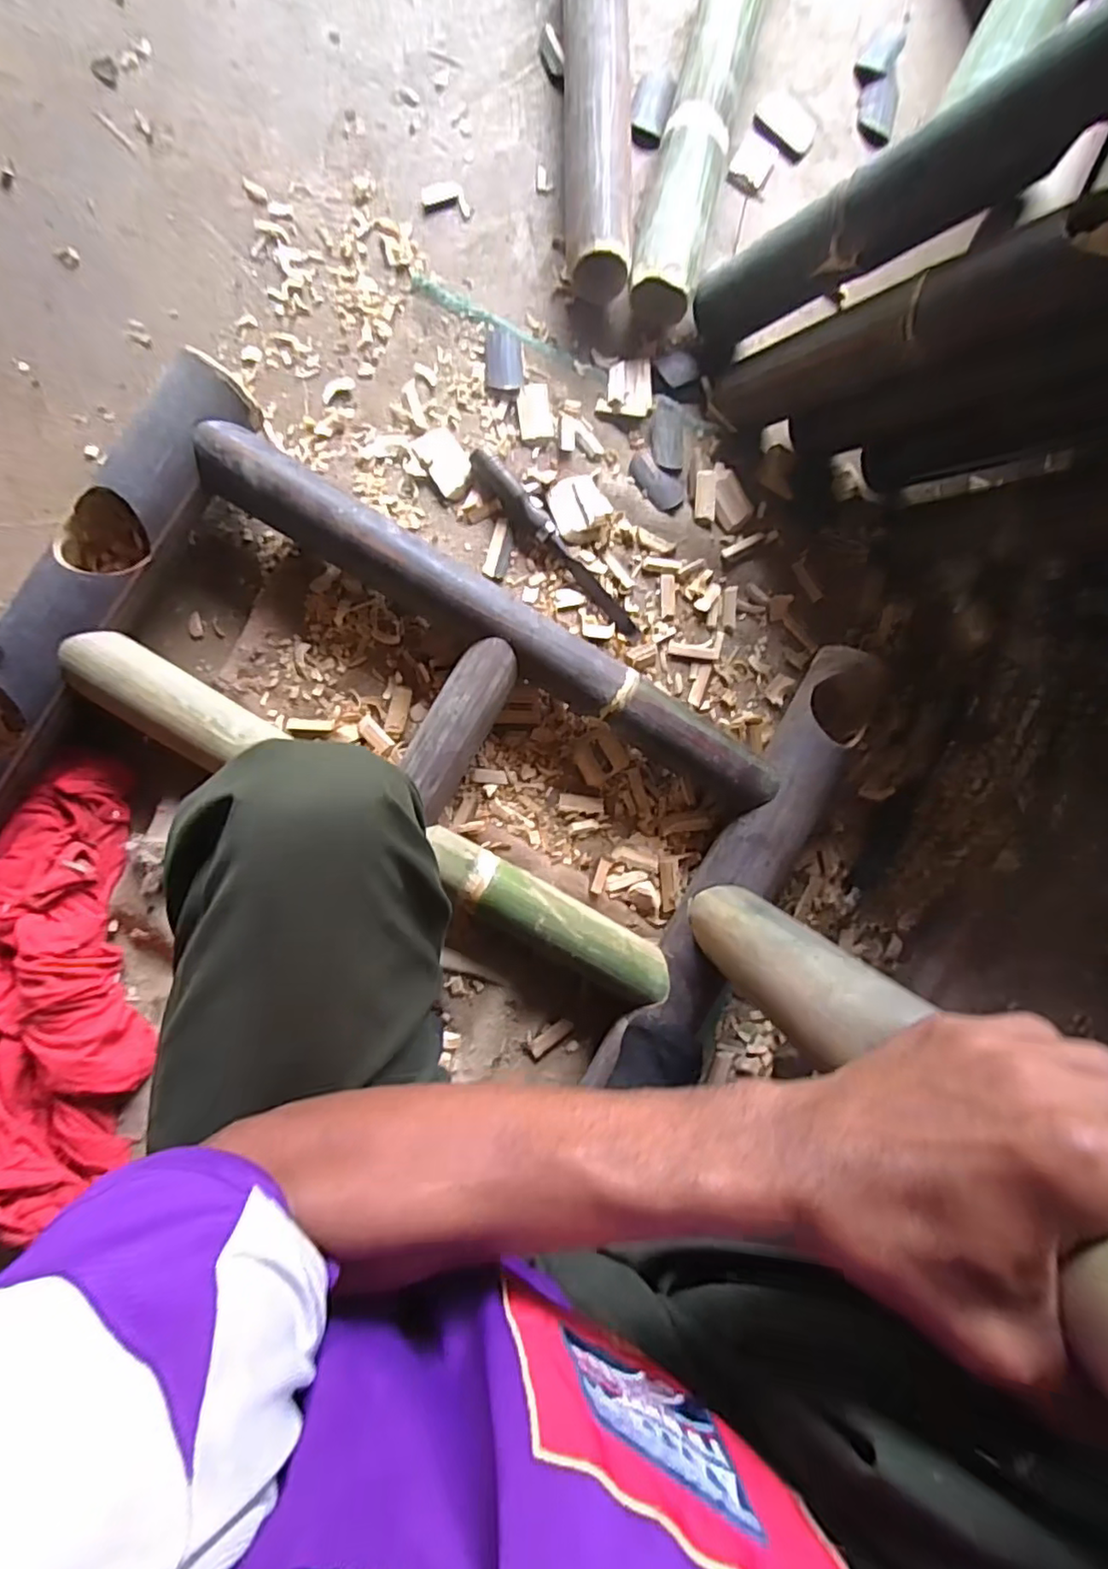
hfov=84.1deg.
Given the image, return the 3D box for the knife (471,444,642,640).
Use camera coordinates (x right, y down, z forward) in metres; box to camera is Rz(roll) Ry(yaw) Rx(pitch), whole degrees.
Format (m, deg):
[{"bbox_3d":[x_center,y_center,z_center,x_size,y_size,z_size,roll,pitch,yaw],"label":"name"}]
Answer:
[{"bbox_3d":[0.005,-0.241,0.620,0.019,0.024,0.239,-44,95,-7],"label":"knife"}]

